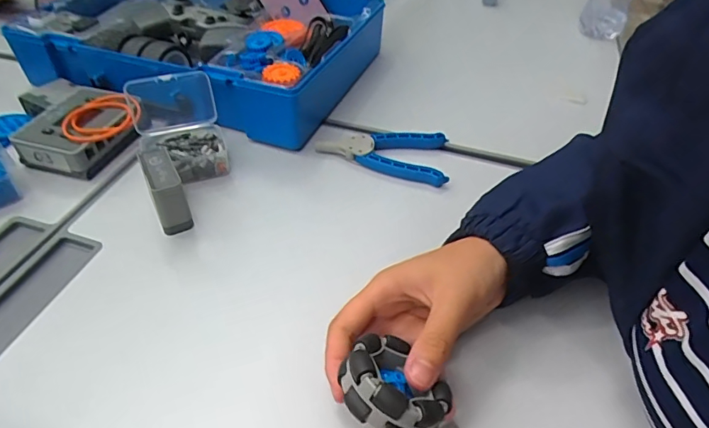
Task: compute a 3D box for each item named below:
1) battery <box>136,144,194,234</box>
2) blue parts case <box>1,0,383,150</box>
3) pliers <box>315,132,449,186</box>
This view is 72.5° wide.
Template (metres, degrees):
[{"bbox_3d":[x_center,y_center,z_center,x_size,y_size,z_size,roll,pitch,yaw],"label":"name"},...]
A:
[{"bbox_3d":[-0.157,-0.020,0.403,0.024,0.059,0.051,-19,48,-21],"label":"battery"},{"bbox_3d":[-0.188,-0.214,0.581,0.397,0.074,0.248,18,46,16],"label":"blue parts case"},{"bbox_3d":[0.032,-0.065,0.484,0.127,0.020,0.064,14,45,12],"label":"pliers"}]

